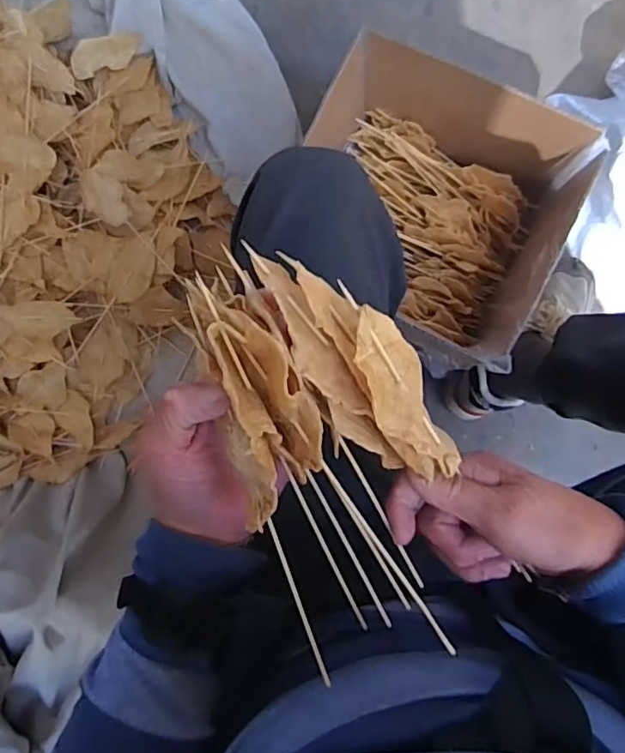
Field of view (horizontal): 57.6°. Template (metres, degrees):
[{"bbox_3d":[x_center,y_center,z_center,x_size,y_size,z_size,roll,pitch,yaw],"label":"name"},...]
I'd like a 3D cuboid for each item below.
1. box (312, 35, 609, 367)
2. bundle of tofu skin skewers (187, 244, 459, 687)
[{"bbox_3d":[0.147,-0.211,0.723,0.310,0.189,0.286,28,90,6],"label":"box"},{"bbox_3d":[0.020,0.050,0.313,0.108,0.050,0.232,-15,105,4],"label":"bundle of tofu skin skewers"}]

